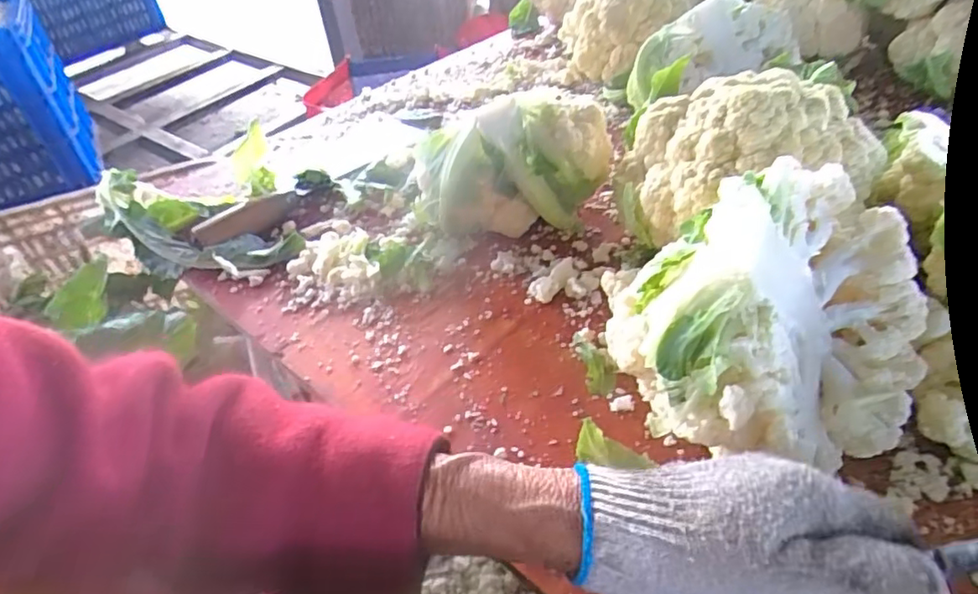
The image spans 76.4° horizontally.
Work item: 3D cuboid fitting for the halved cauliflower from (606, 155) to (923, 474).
[{"bbox_3d":[0.147,0.013,0.334,0.156,0.093,0.154,2,77,-10],"label":"halved cauliflower"}]

